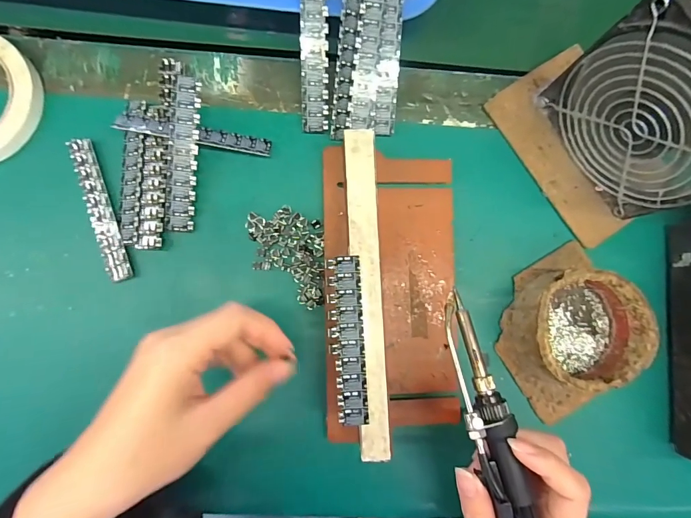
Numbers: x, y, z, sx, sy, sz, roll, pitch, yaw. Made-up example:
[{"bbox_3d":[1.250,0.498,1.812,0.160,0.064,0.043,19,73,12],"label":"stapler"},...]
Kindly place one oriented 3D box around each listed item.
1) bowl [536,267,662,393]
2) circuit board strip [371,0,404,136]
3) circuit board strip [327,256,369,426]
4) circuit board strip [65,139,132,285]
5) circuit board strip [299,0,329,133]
[{"bbox_3d":[0.170,0.050,0.274,0.080,0.040,0.078,0,85,-4],"label":"bowl"},{"bbox_3d":[0.032,-0.150,0.279,0.018,0.004,0.109,2,106,-3],"label":"circuit board strip"},{"bbox_3d":[0.001,0.053,0.246,0.023,0.004,0.107,-2,85,-4],"label":"circuit board strip"},{"bbox_3d":[-0.182,-0.036,0.278,0.019,0.004,0.109,-19,87,-5],"label":"circuit board strip"},{"bbox_3d":[-0.023,-0.151,0.278,0.020,0.004,0.108,0,108,-3],"label":"circuit board strip"}]

